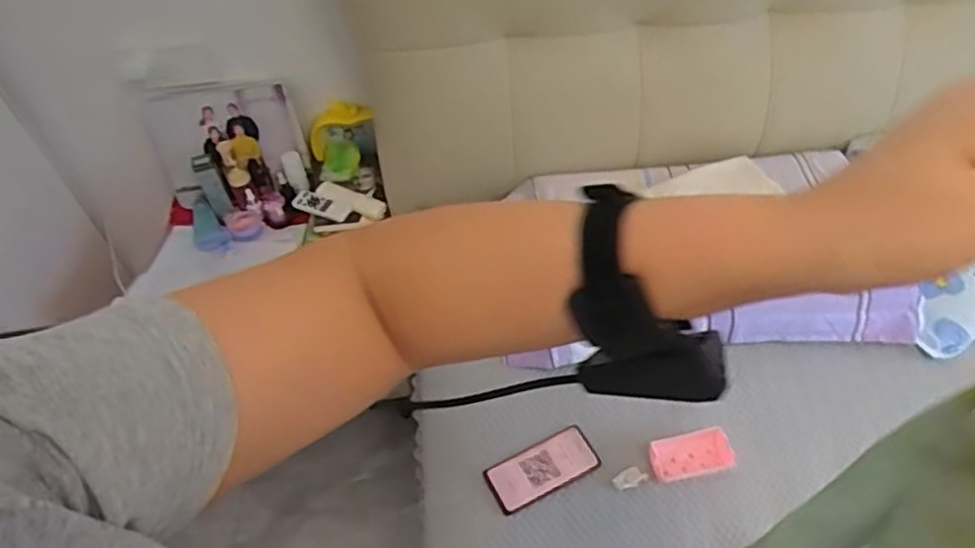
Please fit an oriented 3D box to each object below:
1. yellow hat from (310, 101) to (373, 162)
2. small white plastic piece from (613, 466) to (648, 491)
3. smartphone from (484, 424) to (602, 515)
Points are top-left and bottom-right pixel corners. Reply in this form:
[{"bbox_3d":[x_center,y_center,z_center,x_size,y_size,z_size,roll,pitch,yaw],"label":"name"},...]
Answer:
[{"bbox_3d":[-0.288,-0.269,1.266,0.166,0.074,0.024,-30,41,32],"label":"yellow hat"},{"bbox_3d":[0.199,0.286,0.956,0.047,0.005,0.027,-21,52,-13],"label":"small white plastic piece"},{"bbox_3d":[0.079,0.273,0.965,0.157,0.017,0.072,-24,52,-14],"label":"smartphone"}]

